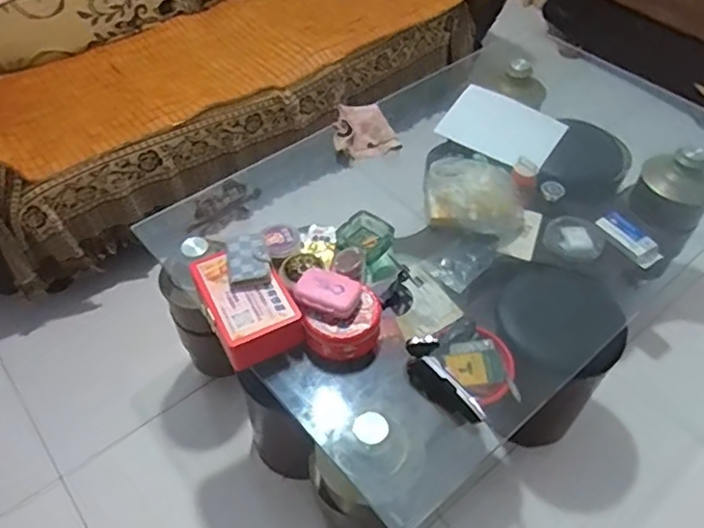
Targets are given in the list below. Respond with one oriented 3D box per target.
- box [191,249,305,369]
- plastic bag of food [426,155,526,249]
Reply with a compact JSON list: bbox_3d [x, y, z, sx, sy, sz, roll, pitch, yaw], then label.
[{"bbox_3d":[-0.185,0.065,1.029,0.145,0.076,0.202,-21,53,-17],"label":"box"},{"bbox_3d":[0.301,-0.169,1.443,0.247,0.128,0.220,7,50,5],"label":"plastic bag of food"}]

